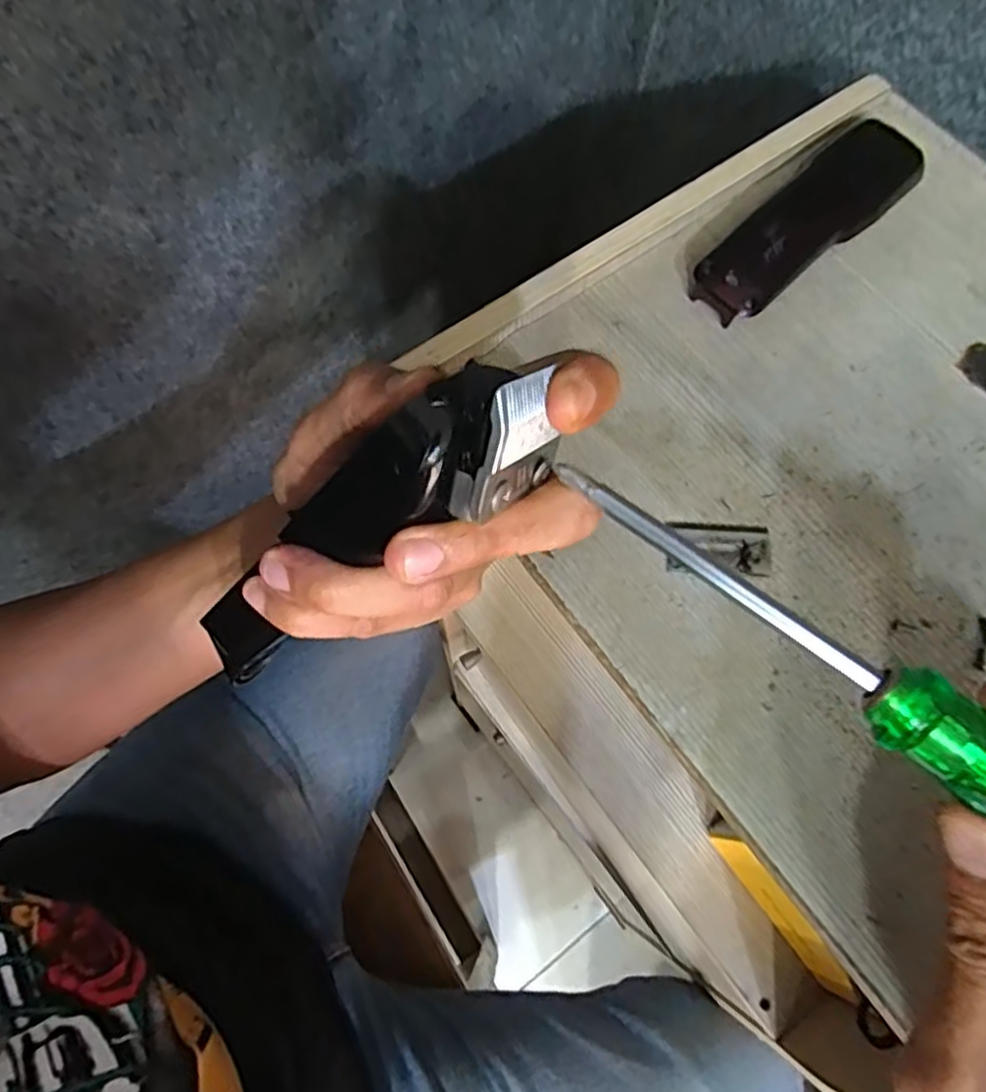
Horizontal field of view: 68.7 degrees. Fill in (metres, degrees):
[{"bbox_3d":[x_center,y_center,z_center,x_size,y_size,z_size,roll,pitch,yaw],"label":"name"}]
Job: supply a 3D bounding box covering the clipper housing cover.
[{"bbox_3d":[0.148,-0.153,0.330,0.142,0.017,0.039,-41,75,-15],"label":"clipper housing cover"}]

